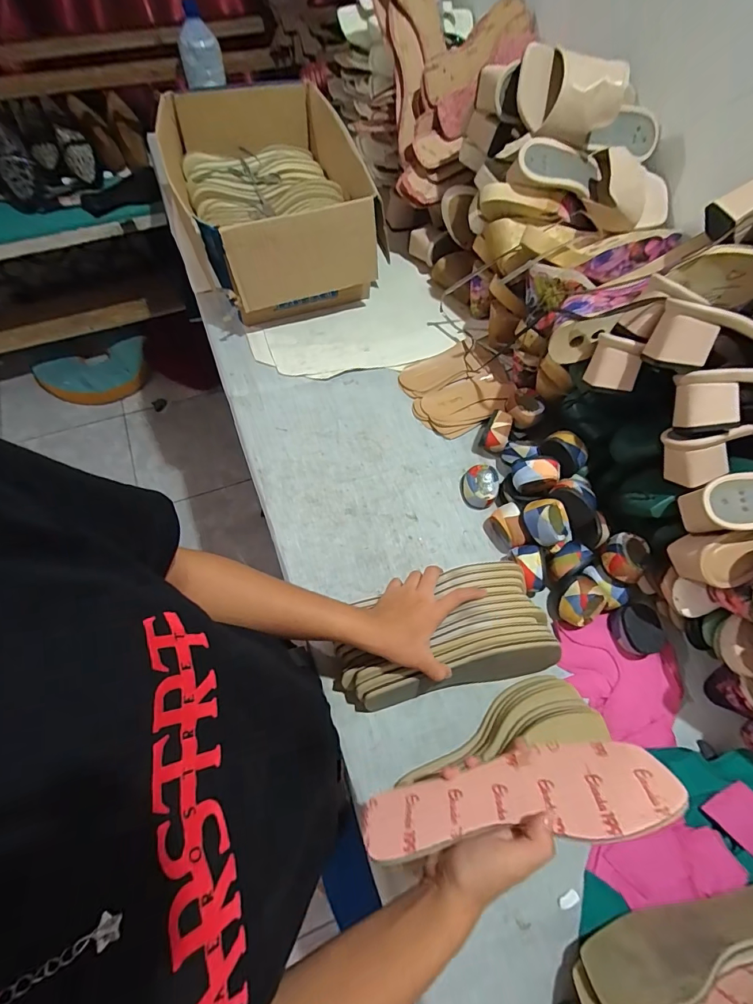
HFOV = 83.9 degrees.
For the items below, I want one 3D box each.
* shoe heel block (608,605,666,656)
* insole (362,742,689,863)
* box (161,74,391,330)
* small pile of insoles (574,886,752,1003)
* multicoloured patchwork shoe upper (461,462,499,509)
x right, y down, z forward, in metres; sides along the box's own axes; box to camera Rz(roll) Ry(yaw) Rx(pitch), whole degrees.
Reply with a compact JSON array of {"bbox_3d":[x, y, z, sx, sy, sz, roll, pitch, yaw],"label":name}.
[{"bbox_3d":[0.340,0.167,0.547,0.055,0.030,0.061,-11,69,-7],"label":"shoe heel block"},{"bbox_3d":[0.108,0.235,0.337,0.235,0.075,0.005,-13,103,9],"label":"insole"},{"bbox_3d":[-0.171,-0.512,0.732,0.325,0.189,0.354,-18,69,-11],"label":"box"},{"bbox_3d":[0.320,0.428,0.392,0.265,0.082,0.049,-11,68,-9],"label":"small pile of insoles"},{"bbox_3d":[0.156,-0.024,0.628,0.049,0.038,0.058,10,66,0],"label":"multicoloured patchwork shoe upper"}]

